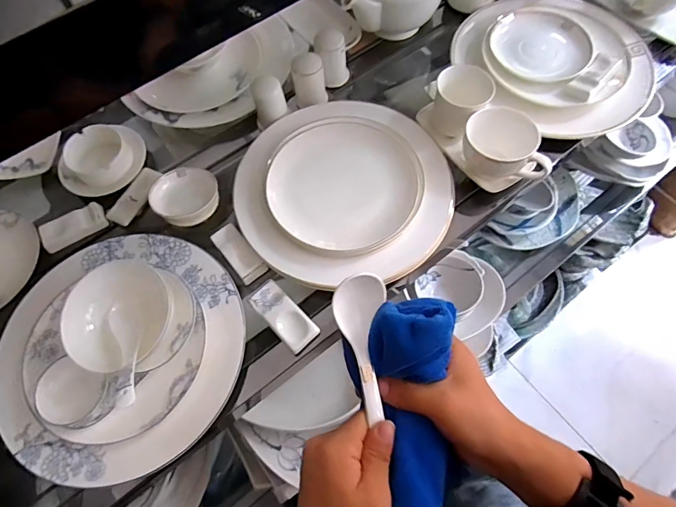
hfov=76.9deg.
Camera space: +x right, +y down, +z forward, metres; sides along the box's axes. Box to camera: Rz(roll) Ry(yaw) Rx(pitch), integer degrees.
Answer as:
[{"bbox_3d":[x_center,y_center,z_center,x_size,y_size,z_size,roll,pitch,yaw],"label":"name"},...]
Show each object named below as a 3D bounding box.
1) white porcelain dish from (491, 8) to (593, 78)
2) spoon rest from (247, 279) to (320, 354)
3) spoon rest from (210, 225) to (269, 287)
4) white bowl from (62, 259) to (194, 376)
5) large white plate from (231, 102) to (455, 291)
[{"bbox_3d":[0.293,-0.295,0.594,0.122,0.024,0.117,-1,66,2],"label":"white porcelain dish"},{"bbox_3d":[-0.060,0.068,0.470,0.036,0.008,0.085,-40,71,-15],"label":"spoon rest"},{"bbox_3d":[-0.115,-0.001,0.499,0.032,0.010,0.075,-36,70,-13],"label":"spoon rest"},{"bbox_3d":[-0.208,0.062,0.432,0.109,0.054,0.109,-1,66,2],"label":"white bowl"},{"bbox_3d":[0.002,-0.081,0.511,0.240,0.029,0.238,-1,66,2],"label":"large white plate"}]

